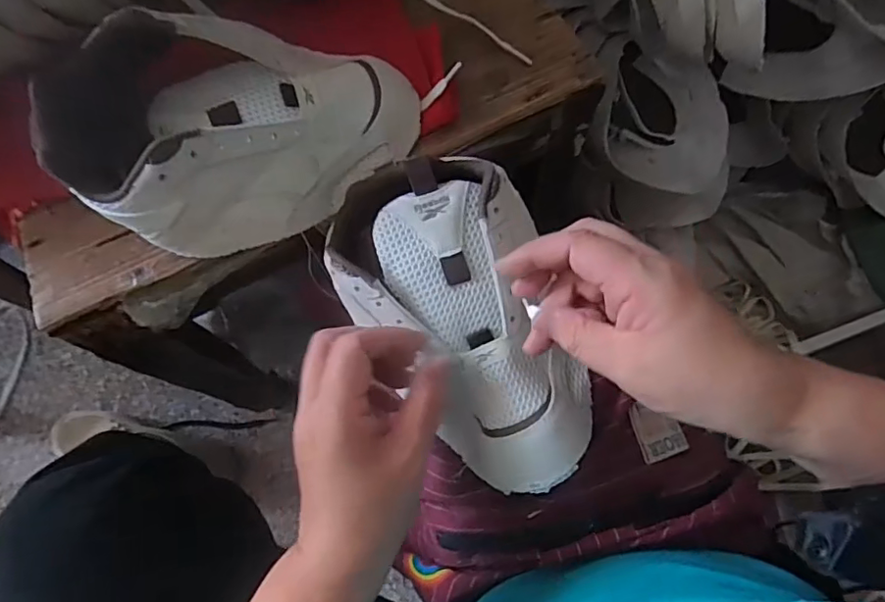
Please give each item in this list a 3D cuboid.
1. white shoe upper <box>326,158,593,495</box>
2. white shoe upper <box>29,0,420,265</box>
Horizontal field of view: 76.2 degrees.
[{"bbox_3d":[0.016,0.011,0.352,0.126,0.049,0.209,-26,82,-7],"label":"white shoe upper"},{"bbox_3d":[-0.124,-0.119,0.358,0.217,0.086,0.132,-21,73,-5],"label":"white shoe upper"}]

